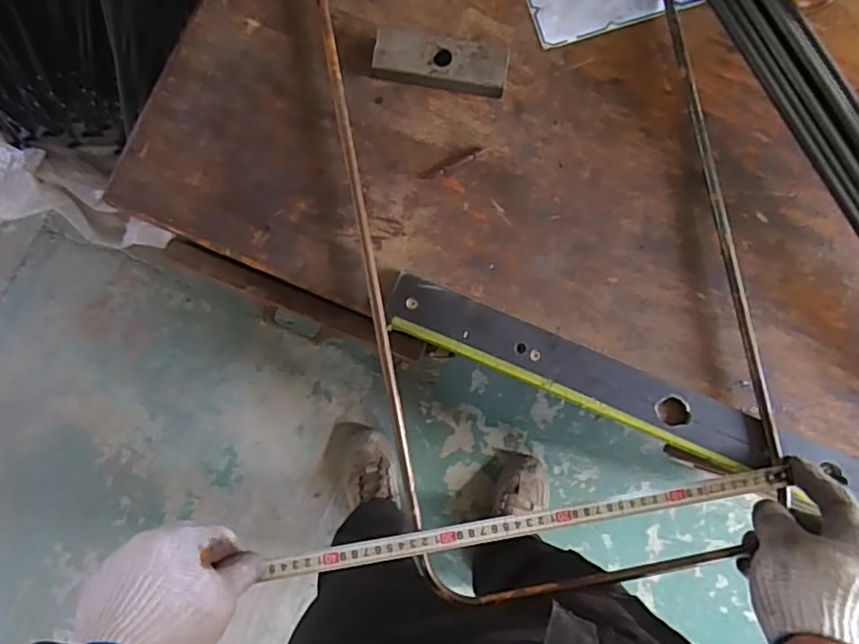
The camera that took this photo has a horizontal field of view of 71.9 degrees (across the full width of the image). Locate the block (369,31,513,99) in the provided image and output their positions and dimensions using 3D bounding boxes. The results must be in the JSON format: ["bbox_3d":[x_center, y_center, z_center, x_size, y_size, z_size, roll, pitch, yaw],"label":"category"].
[{"bbox_3d":[0.010,-0.242,0.557,0.122,0.027,0.043,8,84,0],"label":"block"}]

